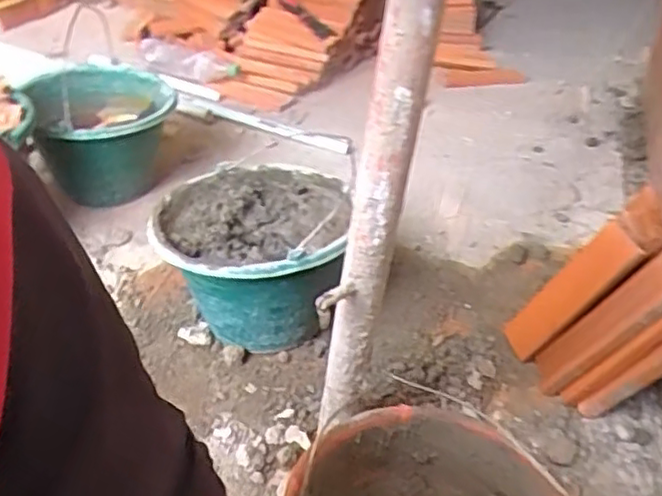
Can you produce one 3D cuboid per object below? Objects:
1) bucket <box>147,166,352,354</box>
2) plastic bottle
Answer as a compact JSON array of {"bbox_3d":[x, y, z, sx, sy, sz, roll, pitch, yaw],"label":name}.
[{"bbox_3d":[-0.100,0.019,0.909,0.238,0.183,0.255,2,36,-1],"label":"bucket"},{"bbox_3d":[-0.359,-0.452,1.630,0.271,0.078,0.081,16,38,17],"label":"plastic bottle"}]

